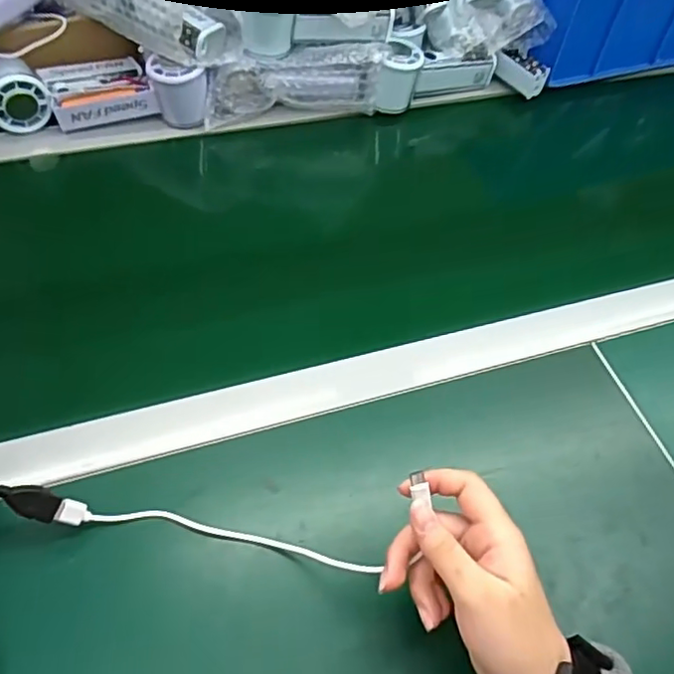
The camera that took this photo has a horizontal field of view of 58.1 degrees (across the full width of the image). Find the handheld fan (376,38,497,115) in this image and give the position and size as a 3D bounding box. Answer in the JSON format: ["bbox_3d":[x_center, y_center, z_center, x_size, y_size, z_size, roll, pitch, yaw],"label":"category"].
[{"bbox_3d":[0.100,-0.300,0.671,0.154,0.064,0.047,-20,59,-19],"label":"handheld fan"}]

